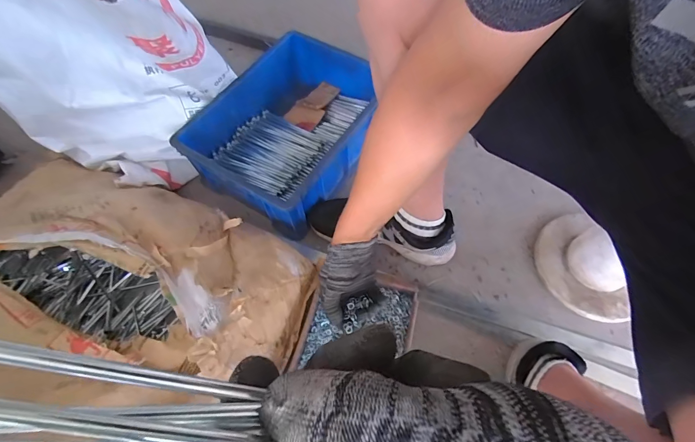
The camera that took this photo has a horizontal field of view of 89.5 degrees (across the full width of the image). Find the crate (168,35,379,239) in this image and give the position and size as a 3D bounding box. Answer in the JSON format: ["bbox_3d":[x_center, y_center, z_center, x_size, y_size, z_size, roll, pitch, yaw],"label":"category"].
[{"bbox_3d":[-0.122,-0.220,0.779,0.294,0.133,0.423,24,65,14],"label":"crate"}]

